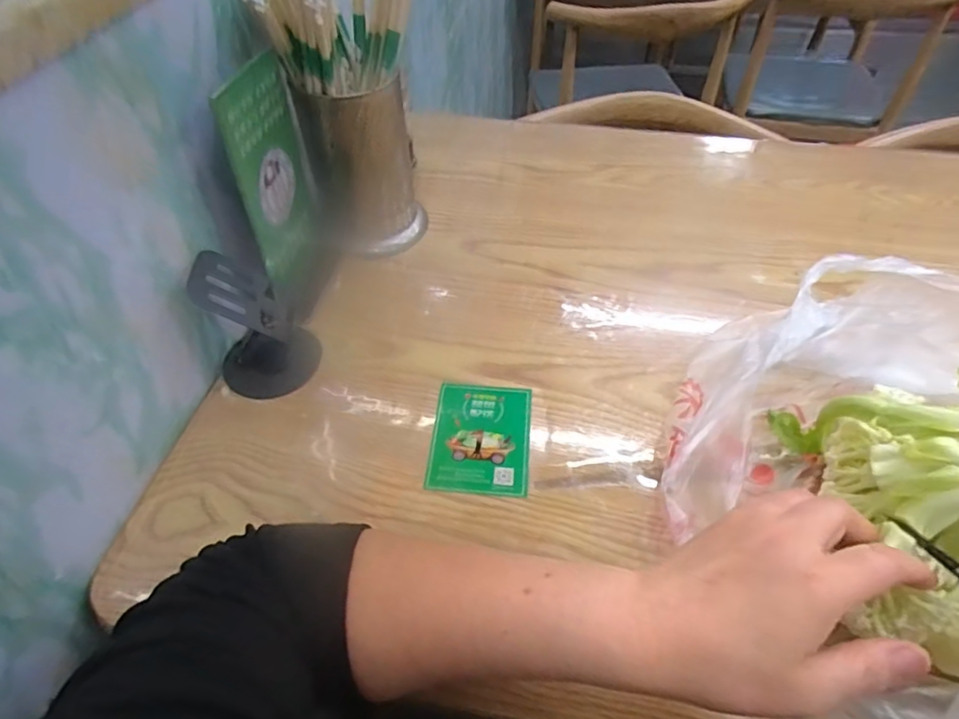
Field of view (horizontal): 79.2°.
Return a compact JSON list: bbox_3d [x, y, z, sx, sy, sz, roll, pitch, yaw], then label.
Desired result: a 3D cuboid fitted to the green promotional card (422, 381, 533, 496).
[{"bbox_3d":[0.002,0.059,0.451,0.073,0.004,0.098,3,48,5],"label":"green promotional card"}]

